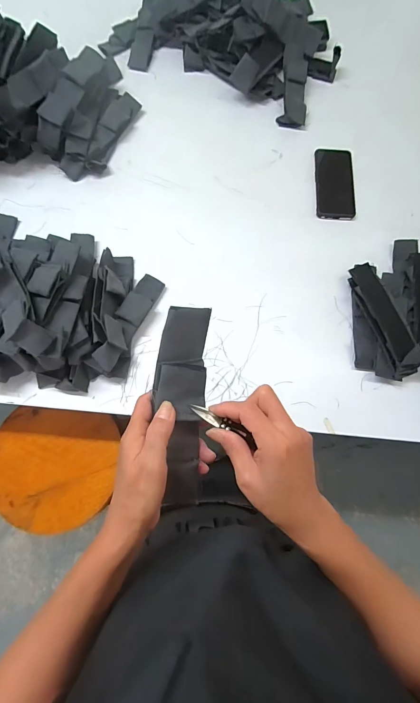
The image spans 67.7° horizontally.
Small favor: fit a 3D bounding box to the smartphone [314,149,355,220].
[{"bbox_3d":[0.260,-0.347,0.648,0.079,0.008,0.165,5,74,1],"label":"smartphone"}]

